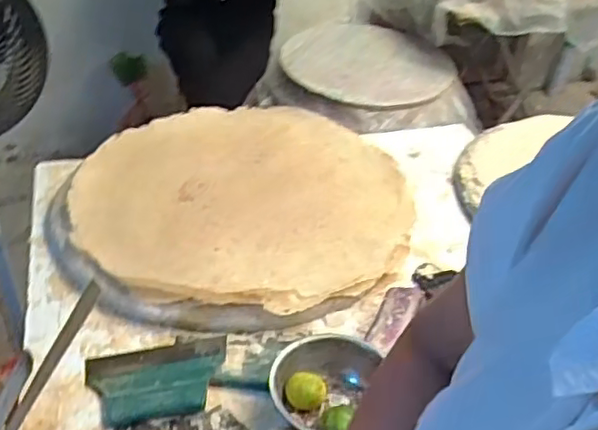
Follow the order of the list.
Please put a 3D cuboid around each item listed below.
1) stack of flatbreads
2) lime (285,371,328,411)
[{"bbox_3d":[-0.095,-0.046,1.209,0.603,0.054,0.610,9,39,7],"label":"stack of flatbreads"},{"bbox_3d":[0.008,0.235,0.864,0.054,0.038,0.051,-1,38,-6],"label":"lime"}]

